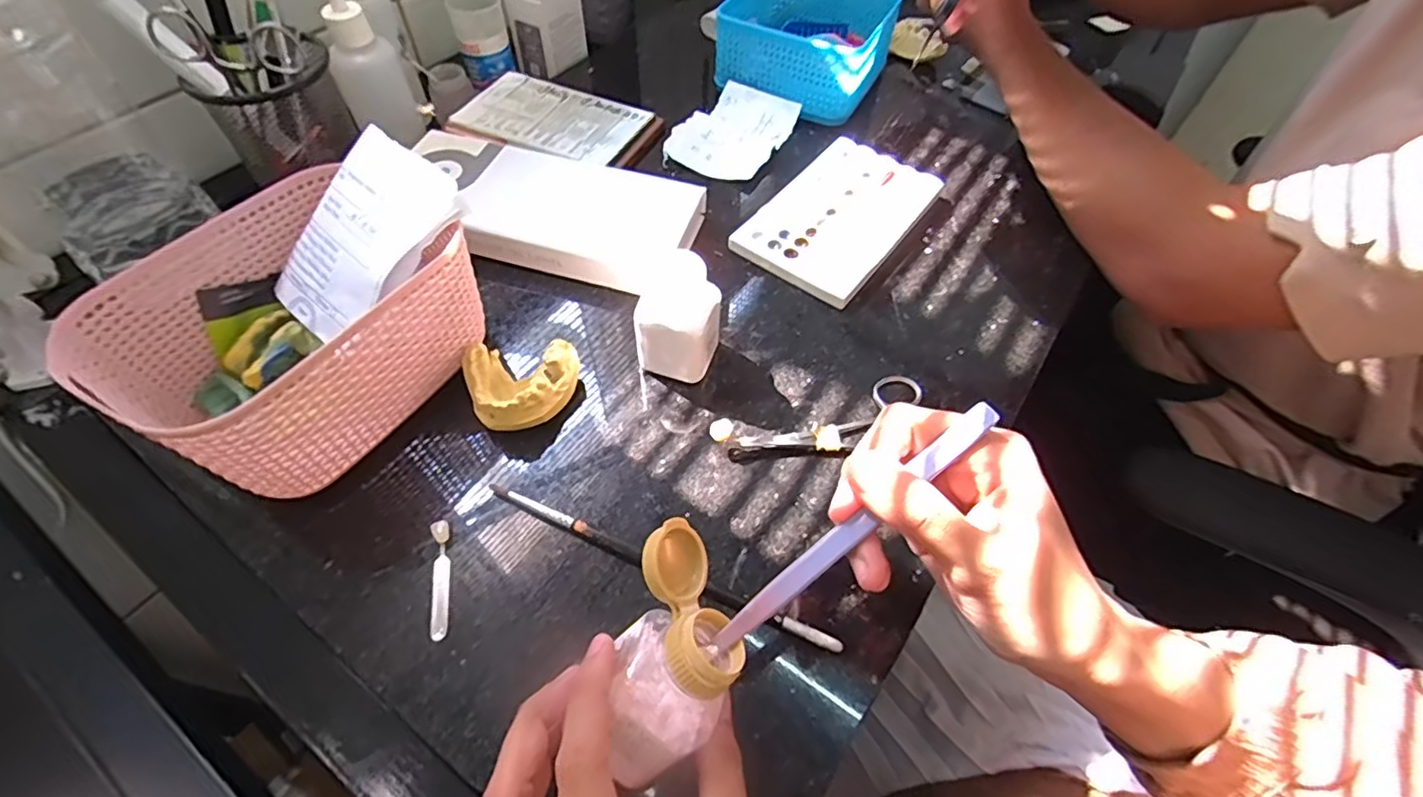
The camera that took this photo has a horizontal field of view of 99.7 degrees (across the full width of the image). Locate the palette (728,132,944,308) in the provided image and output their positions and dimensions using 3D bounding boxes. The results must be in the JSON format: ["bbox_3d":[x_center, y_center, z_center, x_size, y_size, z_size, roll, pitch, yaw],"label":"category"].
[{"bbox_3d":[0.095,-0.135,0.436,0.092,0.010,0.155,33,60,16],"label":"palette"}]

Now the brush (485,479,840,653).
[{"bbox_3d":[-0.029,0.082,0.295,0.190,0.011,0.010,23,58,10],"label":"brush"}]

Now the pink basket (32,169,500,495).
[{"bbox_3d":[-0.217,-0.036,0.317,0.125,0.075,0.156,26,59,11],"label":"pink basket"}]

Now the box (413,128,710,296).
[{"bbox_3d":[-0.115,-0.137,0.425,0.211,0.021,0.099,17,57,6],"label":"box"}]

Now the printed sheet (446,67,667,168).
[{"bbox_3d":[-0.127,-0.228,0.490,0.157,0.011,0.098,25,58,11],"label":"printed sheet"}]

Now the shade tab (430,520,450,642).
[{"bbox_3d":[-0.131,0.086,0.289,0.008,0.005,0.057,-10,57,-9],"label":"shade tab"}]

